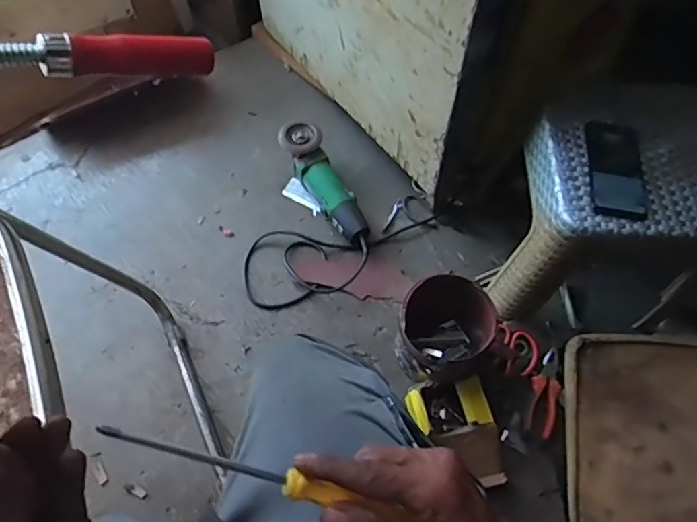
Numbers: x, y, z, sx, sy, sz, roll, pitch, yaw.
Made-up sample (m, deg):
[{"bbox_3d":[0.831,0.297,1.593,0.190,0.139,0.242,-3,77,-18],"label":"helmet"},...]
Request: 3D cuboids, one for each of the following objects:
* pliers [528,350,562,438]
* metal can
[{"bbox_3d":[0.347,0.231,0.937,0.048,0.021,0.152,18,63,6],"label":"pliers"},{"bbox_3d":[0.162,0.112,0.905,0.154,0.173,0.163,1,63,-2],"label":"metal can"}]

